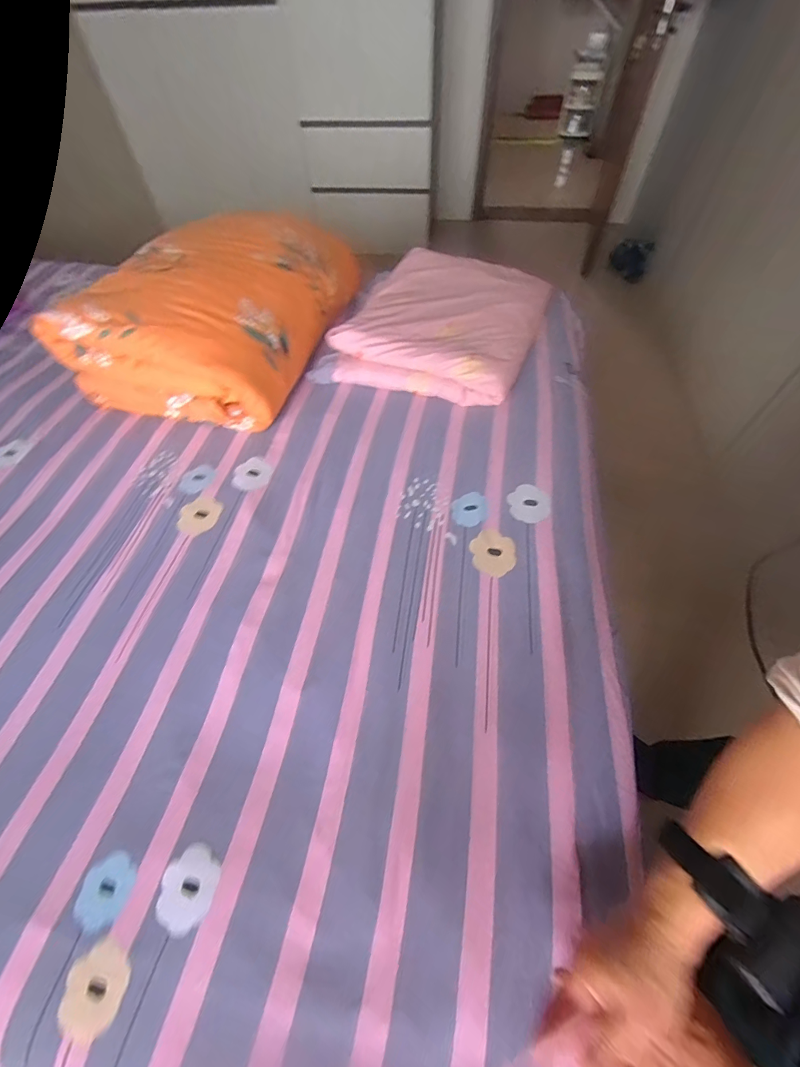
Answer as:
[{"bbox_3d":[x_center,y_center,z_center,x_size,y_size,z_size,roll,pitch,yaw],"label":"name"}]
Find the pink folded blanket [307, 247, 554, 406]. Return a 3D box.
[{"bbox_3d":[0.112,-0.570,1.049,0.510,0.091,0.547,13,57,10],"label":"pink folded blanket"}]

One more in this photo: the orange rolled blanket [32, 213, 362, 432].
[{"bbox_3d":[-0.415,-0.578,1.005,0.467,0.230,0.649,17,59,13],"label":"orange rolled blanket"}]

